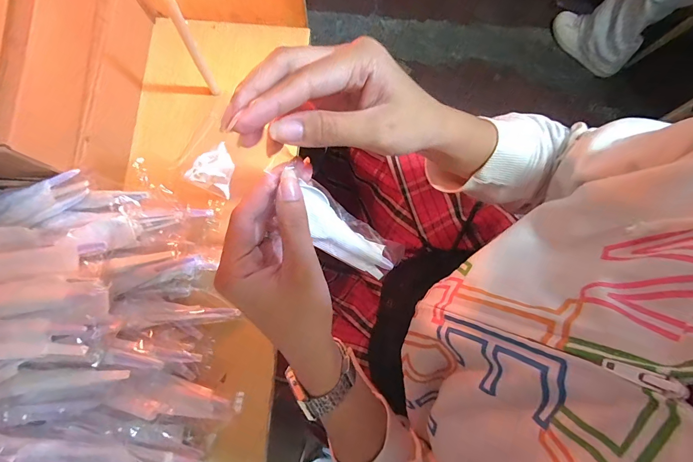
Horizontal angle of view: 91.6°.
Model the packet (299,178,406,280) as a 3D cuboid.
[{"bbox_3d":[0.006,0.006,0.287,0.016,0.139,0.041,14,73,43],"label":"packet"}]

